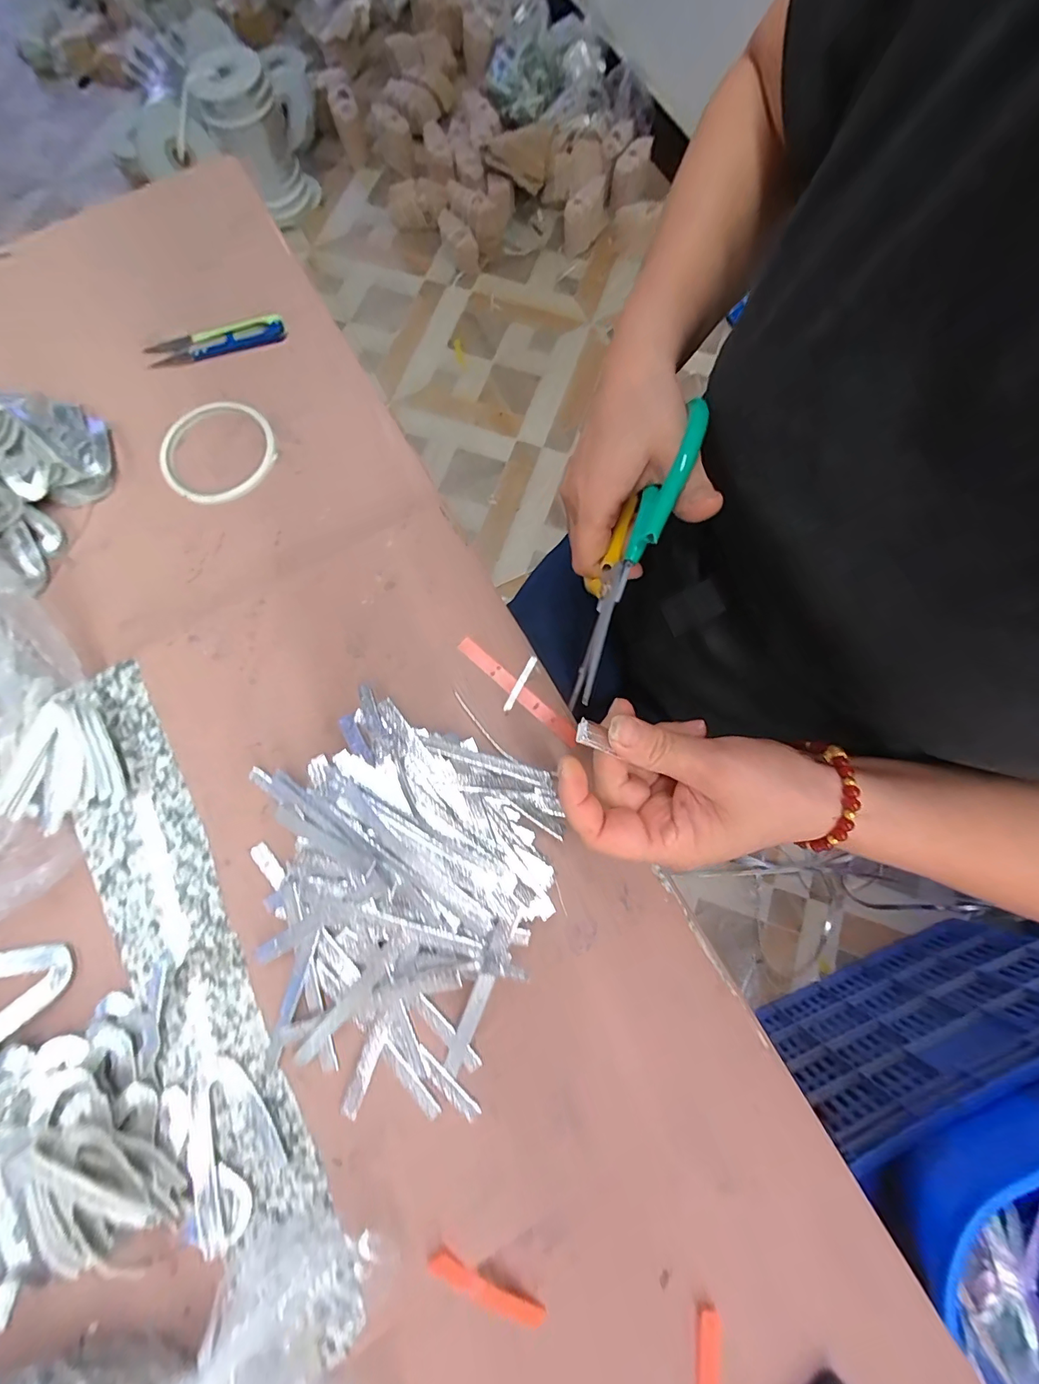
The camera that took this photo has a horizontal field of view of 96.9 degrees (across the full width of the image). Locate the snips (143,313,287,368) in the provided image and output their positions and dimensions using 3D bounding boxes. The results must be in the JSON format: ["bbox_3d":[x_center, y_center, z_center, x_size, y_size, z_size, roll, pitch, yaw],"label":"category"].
[{"bbox_3d":[-0.258,-0.299,0.391,0.115,0.012,0.026,-13,77,-3],"label":"snips"}]

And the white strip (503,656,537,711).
[{"bbox_3d":[0.000,-0.006,0.302,0.005,0.004,0.040,28,76,7],"label":"white strip"}]

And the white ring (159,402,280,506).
[{"bbox_3d":[-0.241,-0.193,0.368,0.089,0.010,0.087,0,76,0],"label":"white ring"}]

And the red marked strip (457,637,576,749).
[{"bbox_3d":[0.000,-0.001,0.300,0.098,0.007,0.011,41,80,9],"label":"red marked strip"}]

